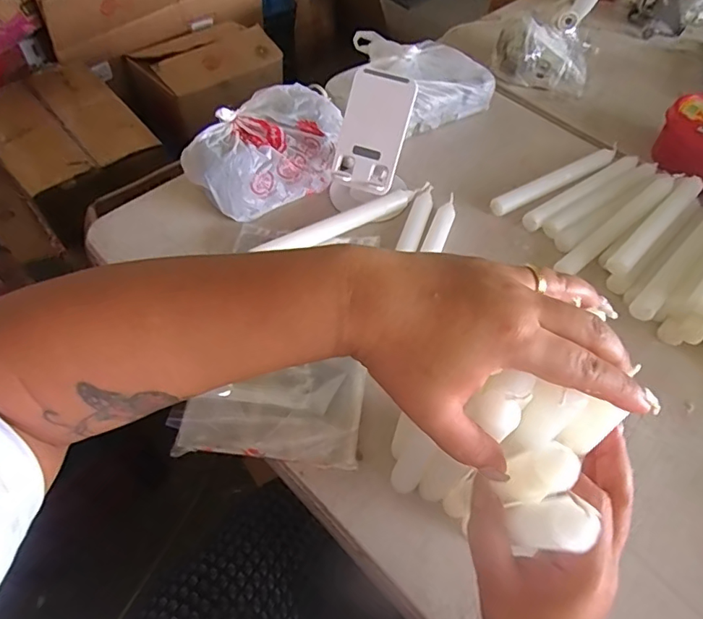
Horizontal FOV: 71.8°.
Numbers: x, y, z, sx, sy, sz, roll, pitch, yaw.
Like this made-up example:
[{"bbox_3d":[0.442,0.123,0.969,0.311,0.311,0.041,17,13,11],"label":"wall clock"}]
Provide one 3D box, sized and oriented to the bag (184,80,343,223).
[{"bbox_3d":[-0.097,-0.181,0.554,0.175,0.082,0.112,-24,62,-19],"label":"bag"}]

